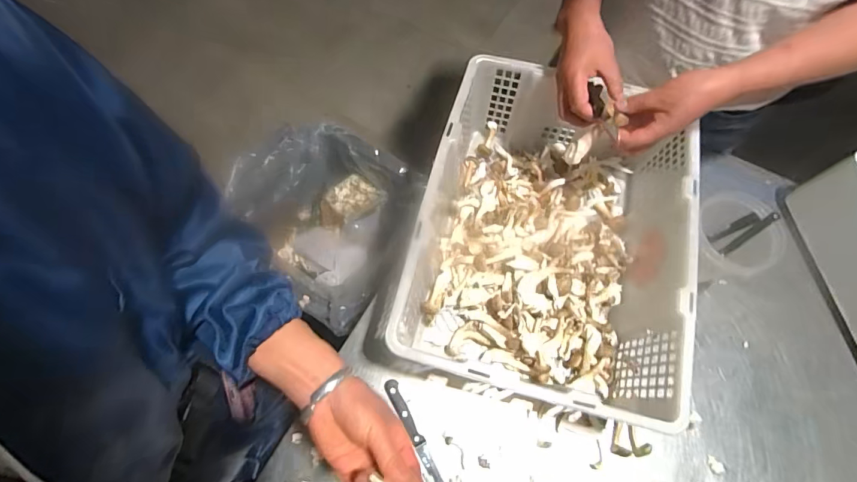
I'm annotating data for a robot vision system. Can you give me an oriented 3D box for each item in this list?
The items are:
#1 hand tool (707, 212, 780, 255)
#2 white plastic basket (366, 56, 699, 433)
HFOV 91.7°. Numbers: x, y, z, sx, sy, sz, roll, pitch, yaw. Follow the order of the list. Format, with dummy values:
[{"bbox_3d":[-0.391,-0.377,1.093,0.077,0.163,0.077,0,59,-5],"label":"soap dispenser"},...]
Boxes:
[{"bbox_3d":[0.471,-0.016,0.622,0.013,0.088,0.034,2,57,-44],"label":"hand tool"},{"bbox_3d":[0.181,0.005,0.628,0.411,0.198,0.480,18,67,9],"label":"white plastic basket"}]

